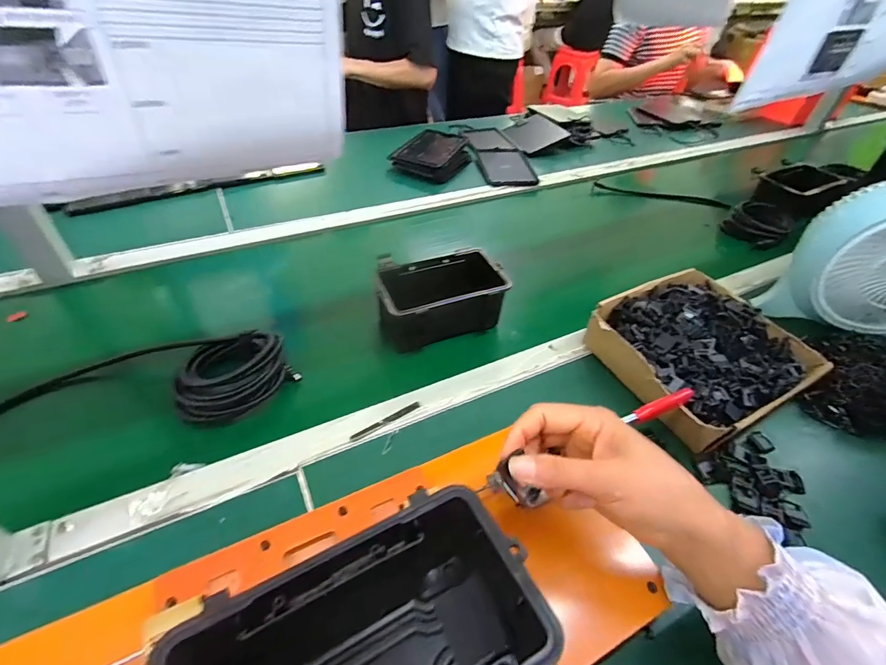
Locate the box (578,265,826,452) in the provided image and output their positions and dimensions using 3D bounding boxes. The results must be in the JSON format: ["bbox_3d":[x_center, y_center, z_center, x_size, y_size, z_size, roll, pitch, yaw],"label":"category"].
[{"bbox_3d":[0.331,0.022,0.557,0.225,0.079,0.208,-21,50,-22],"label":"box"}]

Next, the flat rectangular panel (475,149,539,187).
[{"bbox_3d":[0.145,-0.395,0.998,0.120,0.010,0.168,-5,46,-9],"label":"flat rectangular panel"}]

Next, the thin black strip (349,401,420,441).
[{"bbox_3d":[-0.066,0.104,0.496,0.089,0.005,0.011,-27,53,-27],"label":"thin black strip"}]

